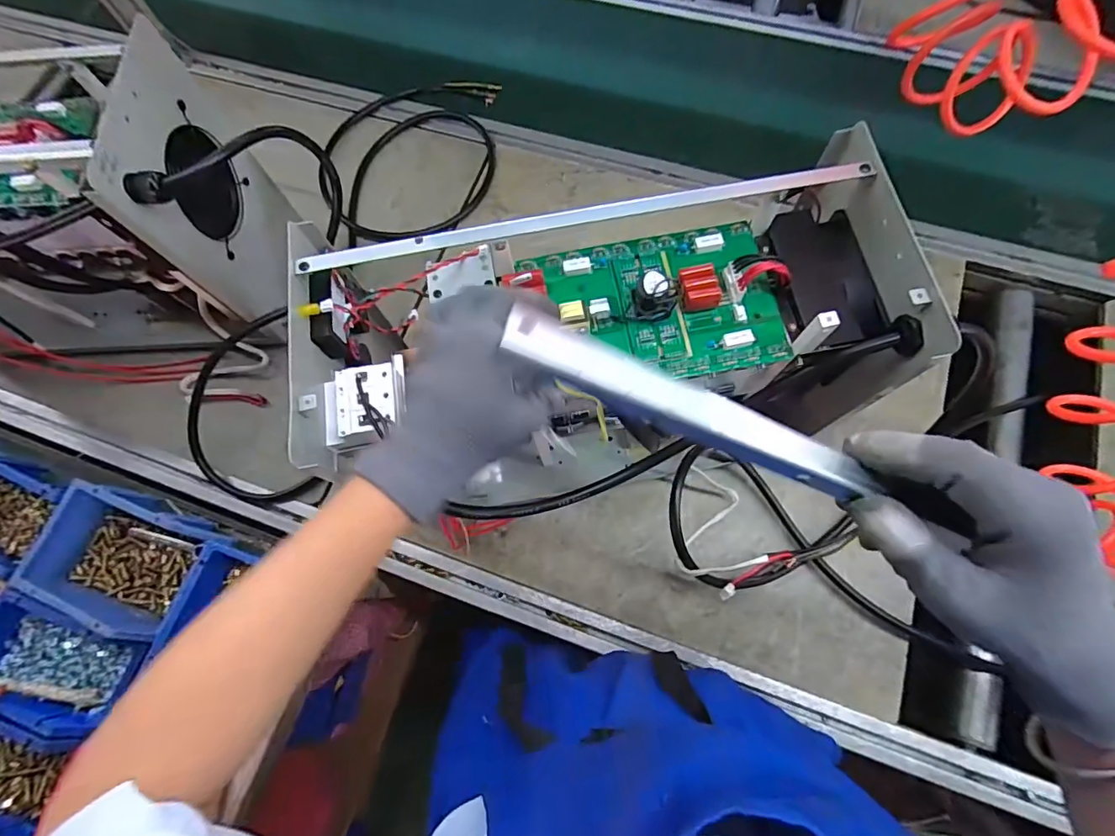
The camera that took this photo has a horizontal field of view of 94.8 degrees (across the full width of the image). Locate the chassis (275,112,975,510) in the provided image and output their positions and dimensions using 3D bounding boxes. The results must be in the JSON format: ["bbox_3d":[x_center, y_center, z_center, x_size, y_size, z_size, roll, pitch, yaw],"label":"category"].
[{"bbox_3d":[0.035,-0.048,0.516,0.460,0.313,0.204,-9,73,0],"label":"chassis"}]

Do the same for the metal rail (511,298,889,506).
[{"bbox_3d":[0.064,-0.001,0.215,0.181,0.011,0.019,22,72,-18],"label":"metal rail"}]

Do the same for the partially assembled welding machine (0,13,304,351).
[{"bbox_3d":[-0.604,-0.228,0.603,0.494,0.298,0.227,-2,73,2],"label":"partially assembled welding machine"}]

